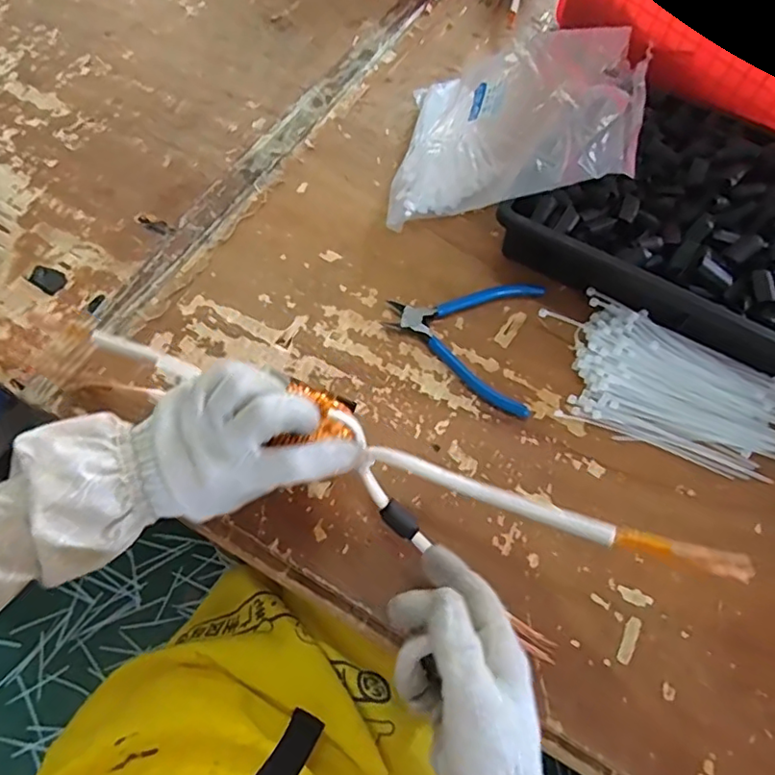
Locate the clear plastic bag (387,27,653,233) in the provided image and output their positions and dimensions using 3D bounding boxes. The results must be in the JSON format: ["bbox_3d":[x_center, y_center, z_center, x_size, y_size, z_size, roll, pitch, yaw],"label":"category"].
[{"bbox_3d":[0.123,-0.251,0.548,0.208,0.133,0.204,11,63,3],"label":"clear plastic bag"}]

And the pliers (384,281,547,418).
[{"bbox_3d":[0.066,-0.045,0.509,0.128,0.012,0.127,10,63,2],"label":"pliers"}]

